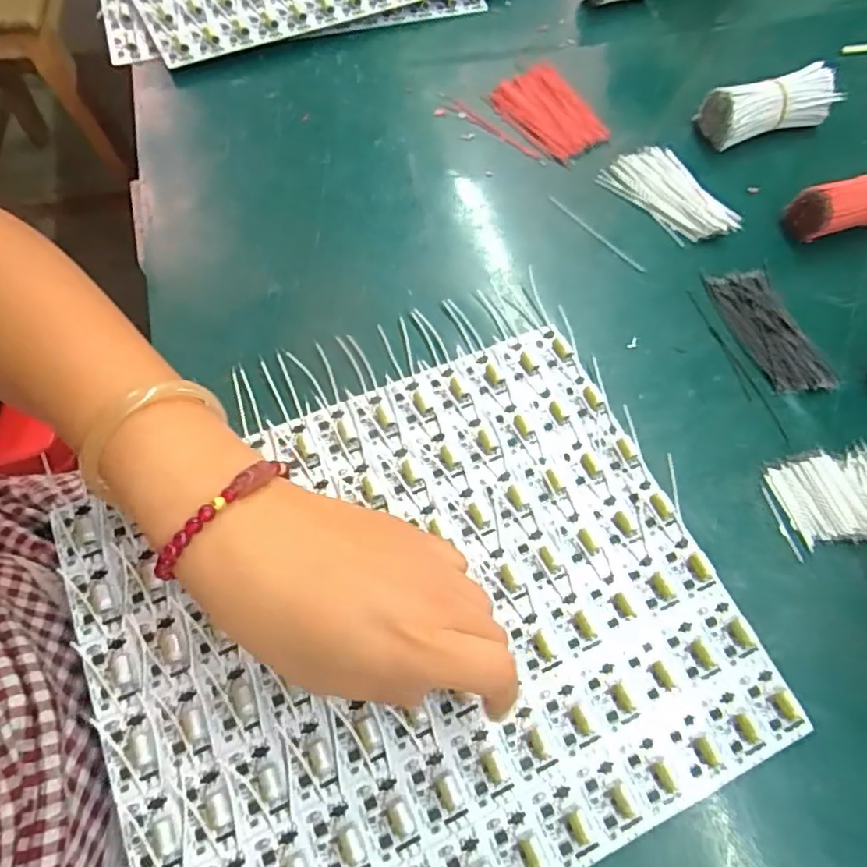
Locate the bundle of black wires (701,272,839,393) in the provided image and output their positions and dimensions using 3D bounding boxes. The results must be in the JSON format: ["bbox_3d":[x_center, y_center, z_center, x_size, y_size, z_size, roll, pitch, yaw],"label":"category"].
[{"bbox_3d":[0.201,-0.062,0.371,0.039,0.009,0.090,-18,69,-8],"label":"bundle of black wires"}]

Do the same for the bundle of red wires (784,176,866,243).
[{"bbox_3d":[0.277,-0.148,0.396,0.084,0.034,0.028,-13,68,-6],"label":"bundle of red wires"}]

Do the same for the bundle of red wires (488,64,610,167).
[{"bbox_3d":[0.083,-0.232,0.441,0.052,0.011,0.083,-36,72,-15],"label":"bundle of red wires"}]

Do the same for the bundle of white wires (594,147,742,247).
[{"bbox_3d":[0.159,-0.160,0.415,0.058,0.008,0.085,-30,71,-13],"label":"bundle of white wires"}]

